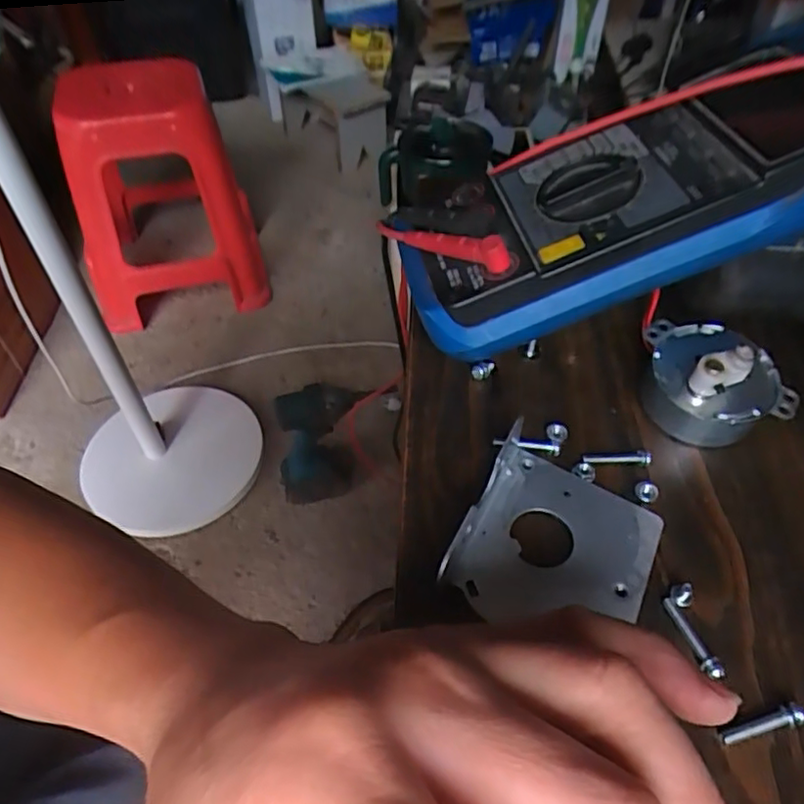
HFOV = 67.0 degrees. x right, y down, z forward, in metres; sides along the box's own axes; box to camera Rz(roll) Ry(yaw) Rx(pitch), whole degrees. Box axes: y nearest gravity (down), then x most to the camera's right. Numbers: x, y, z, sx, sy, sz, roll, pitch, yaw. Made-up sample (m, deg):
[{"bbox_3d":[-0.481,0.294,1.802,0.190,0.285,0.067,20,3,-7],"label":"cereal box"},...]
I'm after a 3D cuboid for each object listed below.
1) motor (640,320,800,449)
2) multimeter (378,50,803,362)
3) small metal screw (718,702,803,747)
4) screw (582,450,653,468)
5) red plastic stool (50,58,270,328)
[{"bbox_3d":[0.129,-0.012,0.248,0.050,0.043,0.047,3,49,2],"label":"motor"},{"bbox_3d":[0.092,-0.090,0.259,0.195,0.040,0.094,-22,52,12],"label":"multimeter"},{"bbox_3d":[0.107,0.097,0.180,0.027,0.006,0.006,-12,51,-11],"label":"small metal screw"},{"bbox_3d":[0.086,0.023,0.242,0.027,0.004,0.006,1,49,0],"label":"screw"},{"bbox_3d":[-0.524,-0.453,1.349,0.354,0.460,0.315,-12,51,-11],"label":"red plastic stool"}]

